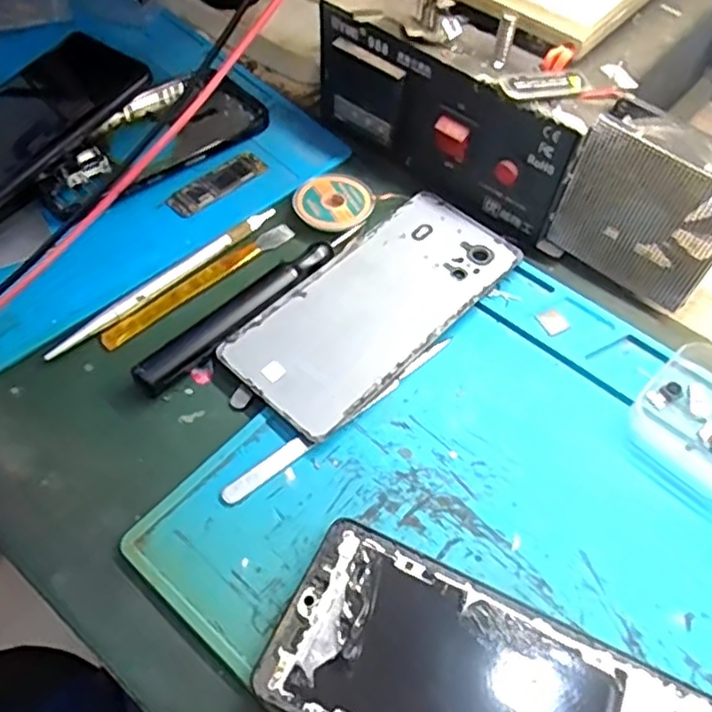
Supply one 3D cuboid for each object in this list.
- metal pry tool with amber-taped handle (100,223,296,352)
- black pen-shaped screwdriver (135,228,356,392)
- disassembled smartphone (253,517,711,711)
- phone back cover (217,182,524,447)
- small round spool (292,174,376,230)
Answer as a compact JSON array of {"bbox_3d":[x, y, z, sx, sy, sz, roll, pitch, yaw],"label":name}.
[{"bbox_3d":[-0.082,-0.039,0.356,0.118,0.005,0.012,-38,65,-23],"label":"metal pry tool with amber-taped handle"},{"bbox_3d":[-0.052,-0.028,0.342,0.016,0.010,0.139,39,64,22],"label":"black pen-shaped screwdriver"},{"bbox_3d":[0.049,0.126,0.246,0.159,0.010,0.074,23,59,14],"label":"disassembled smartphone"},{"bbox_3d":[0.012,-0.027,0.347,0.071,0.008,0.159,39,64,22],"label":"phone back cover"},{"bbox_3d":[-0.013,-0.088,0.382,0.043,0.006,0.041,0,56,-1],"label":"small round spool"}]

